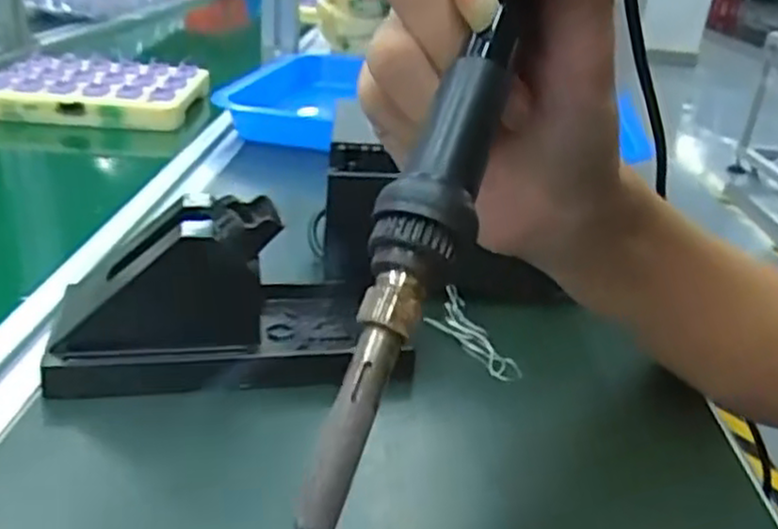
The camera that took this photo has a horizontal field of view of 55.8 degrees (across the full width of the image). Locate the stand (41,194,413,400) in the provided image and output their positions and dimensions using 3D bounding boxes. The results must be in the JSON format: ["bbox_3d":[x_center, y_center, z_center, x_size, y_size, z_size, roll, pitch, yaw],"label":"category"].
[{"bbox_3d":[-0.068,0.012,0.340,0.158,0.079,0.069,0,25,-17],"label":"stand"}]

